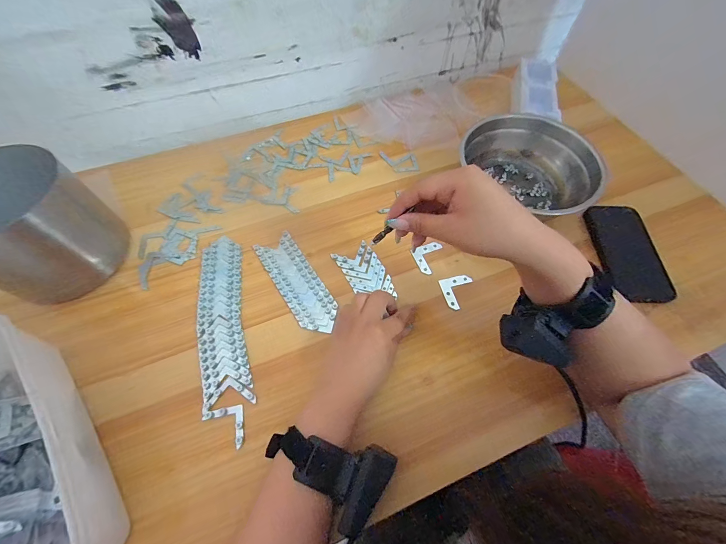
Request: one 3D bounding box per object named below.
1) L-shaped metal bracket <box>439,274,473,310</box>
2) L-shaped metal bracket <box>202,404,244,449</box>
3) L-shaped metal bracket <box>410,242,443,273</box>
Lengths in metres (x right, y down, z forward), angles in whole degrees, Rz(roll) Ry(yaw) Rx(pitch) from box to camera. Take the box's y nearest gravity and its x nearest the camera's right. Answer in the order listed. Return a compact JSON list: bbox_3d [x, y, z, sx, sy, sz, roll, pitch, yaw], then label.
[{"bbox_3d":[0.125,0.024,0.405,0.042,0.004,0.044,-14,63,-7],"label":"L-shaped metal bracket"},{"bbox_3d":[-0.147,0.165,0.328,0.042,0.004,0.041,-10,62,-5],"label":"L-shaped metal bracket"},{"bbox_3d":[0.093,-0.019,0.427,0.041,0.008,0.040,-20,64,-10],"label":"L-shaped metal bracket"}]

